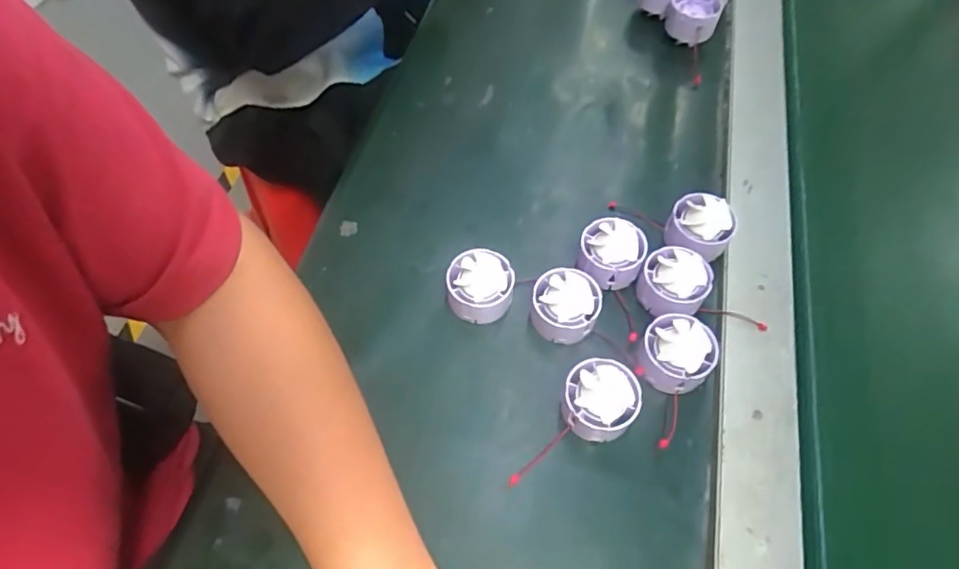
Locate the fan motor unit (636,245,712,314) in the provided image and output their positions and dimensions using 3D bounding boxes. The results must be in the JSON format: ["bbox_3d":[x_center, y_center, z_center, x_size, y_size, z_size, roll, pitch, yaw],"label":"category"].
[{"bbox_3d":[0.136,0.001,0.395,0.044,0.031,0.049,38,66,18],"label":"fan motor unit"}]

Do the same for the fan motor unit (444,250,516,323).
[{"bbox_3d":[0.001,0.002,0.393,0.045,0.030,0.042,7,60,2],"label":"fan motor unit"}]

